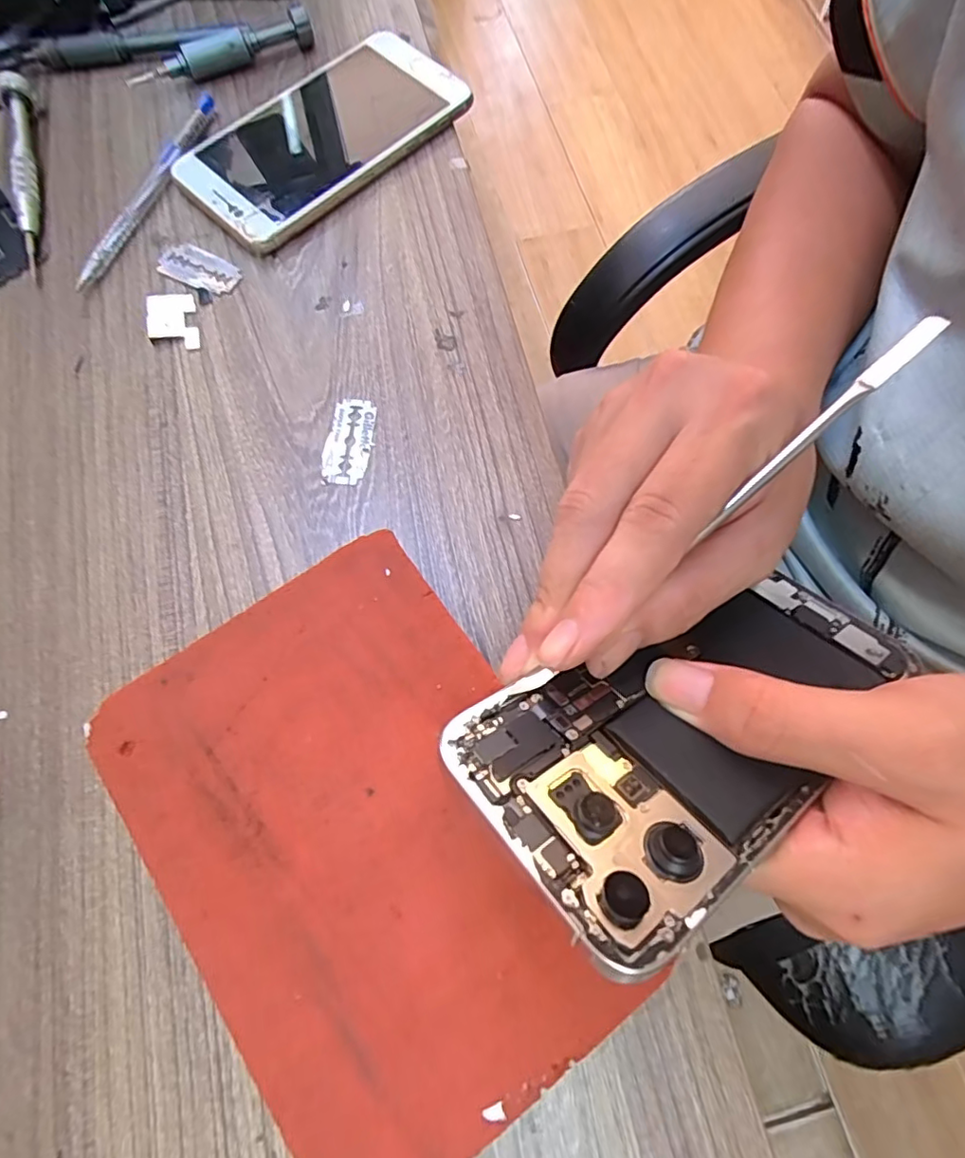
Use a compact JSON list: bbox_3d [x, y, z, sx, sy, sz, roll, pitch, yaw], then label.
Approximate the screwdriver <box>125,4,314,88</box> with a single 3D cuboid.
[{"bbox_3d":[-0.148,-0.296,0.318,0.104,0.016,0.018,-18,72,-5],"label":"screwdriver"}]

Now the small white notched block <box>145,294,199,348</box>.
[{"bbox_3d":[-0.149,-0.124,0.272,0.023,0.007,0.031,-14,72,-4],"label":"small white notched block"}]

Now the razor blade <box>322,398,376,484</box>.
[{"bbox_3d":[-0.059,-0.062,0.253,0.020,0.004,0.042,6,72,3],"label":"razor blade"}]

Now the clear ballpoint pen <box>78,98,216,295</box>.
[{"bbox_3d":[-0.172,-0.203,0.295,0.010,0.013,0.134,20,73,7],"label":"clear ballpoint pen"}]

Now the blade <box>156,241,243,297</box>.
[{"bbox_3d":[-0.141,-0.156,0.283,0.042,0.004,0.022,28,74,9],"label":"blade"}]

